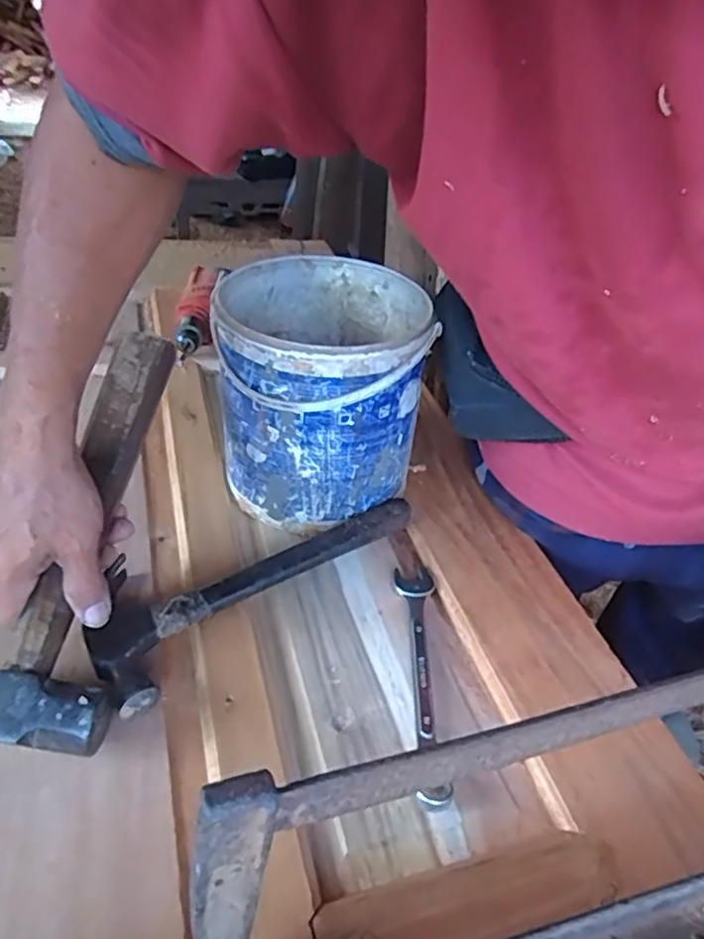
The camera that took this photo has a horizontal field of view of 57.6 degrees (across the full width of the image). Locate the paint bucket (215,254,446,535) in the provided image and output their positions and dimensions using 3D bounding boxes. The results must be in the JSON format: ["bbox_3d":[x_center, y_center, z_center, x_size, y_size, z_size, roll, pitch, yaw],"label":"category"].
[{"bbox_3d":[-0.029,-0.068,0.573,0.165,0.182,0.176,3,39,-5],"label":"paint bucket"}]

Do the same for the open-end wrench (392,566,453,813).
[{"bbox_3d":[0.049,0.143,0.464,0.031,0.007,0.198,5,39,-3],"label":"open-end wrench"}]

